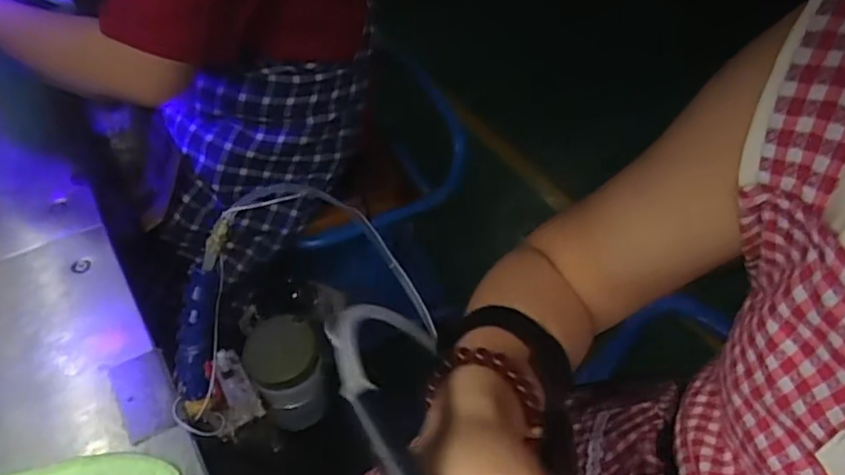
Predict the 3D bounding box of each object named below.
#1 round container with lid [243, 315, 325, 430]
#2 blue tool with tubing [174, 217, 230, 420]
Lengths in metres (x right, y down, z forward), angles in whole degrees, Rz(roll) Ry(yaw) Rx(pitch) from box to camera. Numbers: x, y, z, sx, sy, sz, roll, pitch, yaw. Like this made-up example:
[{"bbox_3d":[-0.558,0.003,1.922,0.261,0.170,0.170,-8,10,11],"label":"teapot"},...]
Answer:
[{"bbox_3d":[-0.146,0.147,0.653,0.073,0.113,0.071,1,47,-1],"label":"round container with lid"},{"bbox_3d":[-0.183,0.075,0.503,0.023,0.190,0.032,23,24,18],"label":"blue tool with tubing"}]

